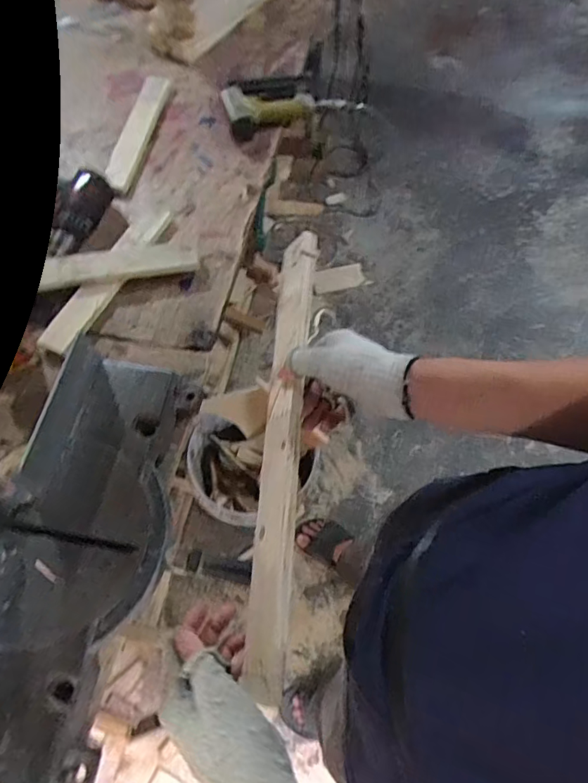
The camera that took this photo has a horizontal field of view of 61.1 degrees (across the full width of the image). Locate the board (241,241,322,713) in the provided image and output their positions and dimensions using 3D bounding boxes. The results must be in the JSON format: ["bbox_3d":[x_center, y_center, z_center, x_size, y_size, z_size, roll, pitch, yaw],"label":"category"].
[{"bbox_3d":[-0.009,0.036,0.492,0.035,0.035,0.456,4,67,0],"label":"board"}]

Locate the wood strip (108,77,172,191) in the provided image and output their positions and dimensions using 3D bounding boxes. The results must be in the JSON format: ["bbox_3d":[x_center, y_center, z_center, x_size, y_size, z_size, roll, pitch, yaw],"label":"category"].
[{"bbox_3d":[-0.284,-0.484,0.913,0.050,0.011,0.311,9,64,2],"label":"wood strip"}]

